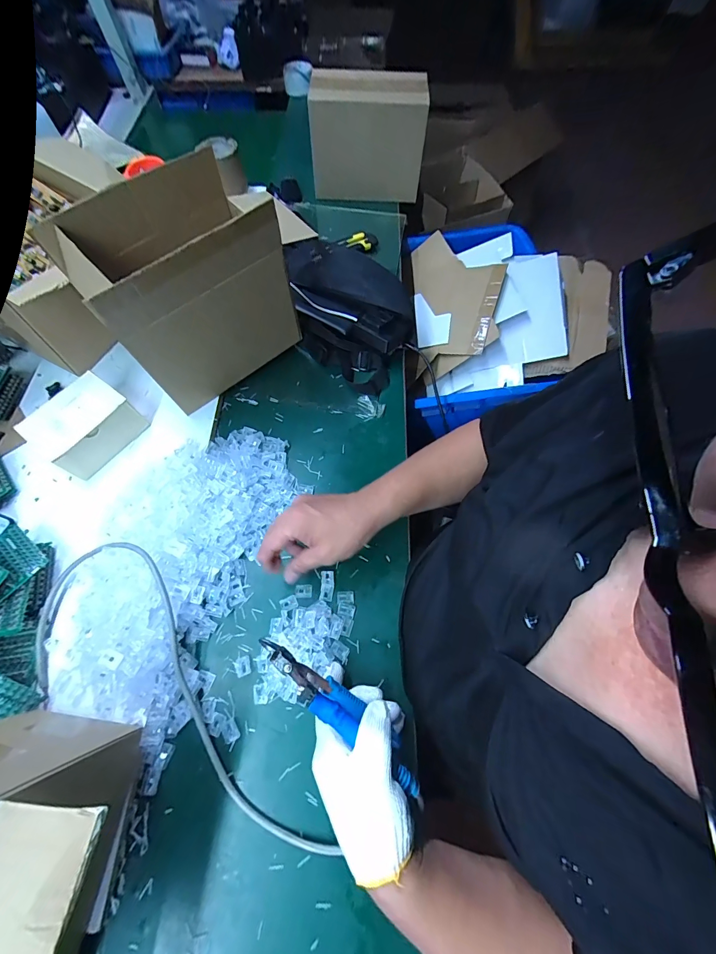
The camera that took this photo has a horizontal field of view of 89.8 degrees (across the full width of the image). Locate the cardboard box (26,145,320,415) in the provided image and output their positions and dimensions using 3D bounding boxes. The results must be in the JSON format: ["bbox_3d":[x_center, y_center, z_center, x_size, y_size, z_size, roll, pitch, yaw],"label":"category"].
[{"bbox_3d":[-0.215,-0.232,0.492,0.225,0.243,0.134,-39,72,-18],"label":"cardboard box"}]

